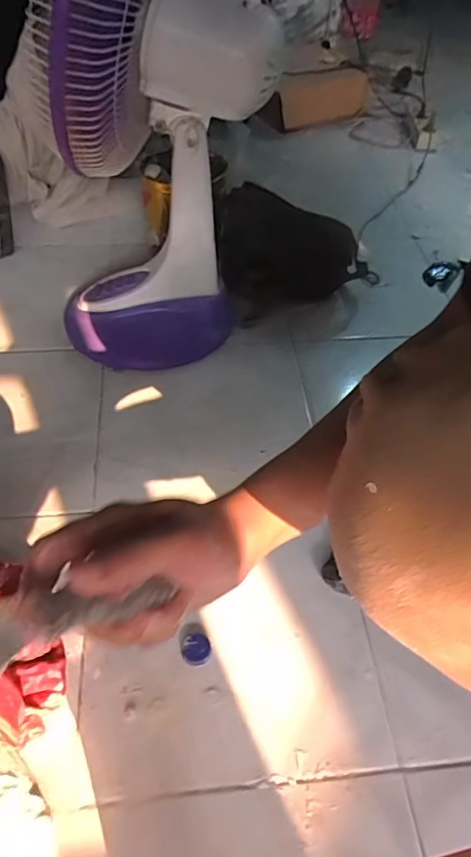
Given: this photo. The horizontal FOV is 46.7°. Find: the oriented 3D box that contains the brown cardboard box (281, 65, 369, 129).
[{"bbox_3d":[0.235,-0.869,1.424,0.302,0.118,0.045,-31,33,-29],"label":"brown cardboard box"}]

